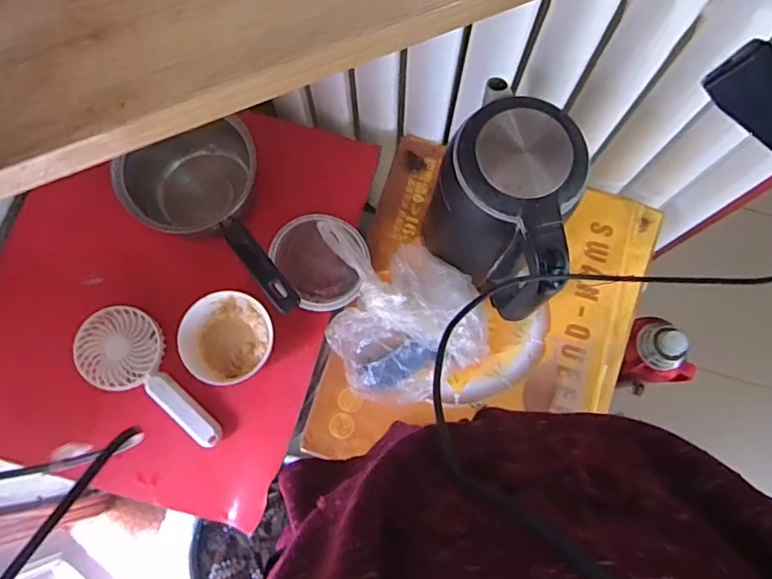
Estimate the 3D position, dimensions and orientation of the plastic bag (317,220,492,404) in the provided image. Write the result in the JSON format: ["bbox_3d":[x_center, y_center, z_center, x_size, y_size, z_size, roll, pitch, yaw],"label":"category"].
[{"bbox_3d":[0.020,0.023,0.648,0.199,0.120,0.208,1,76,0],"label":"plastic bag"}]

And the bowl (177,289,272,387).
[{"bbox_3d":[-0.191,0.061,0.672,0.105,0.058,0.105,0,76,-1],"label":"bowl"}]

